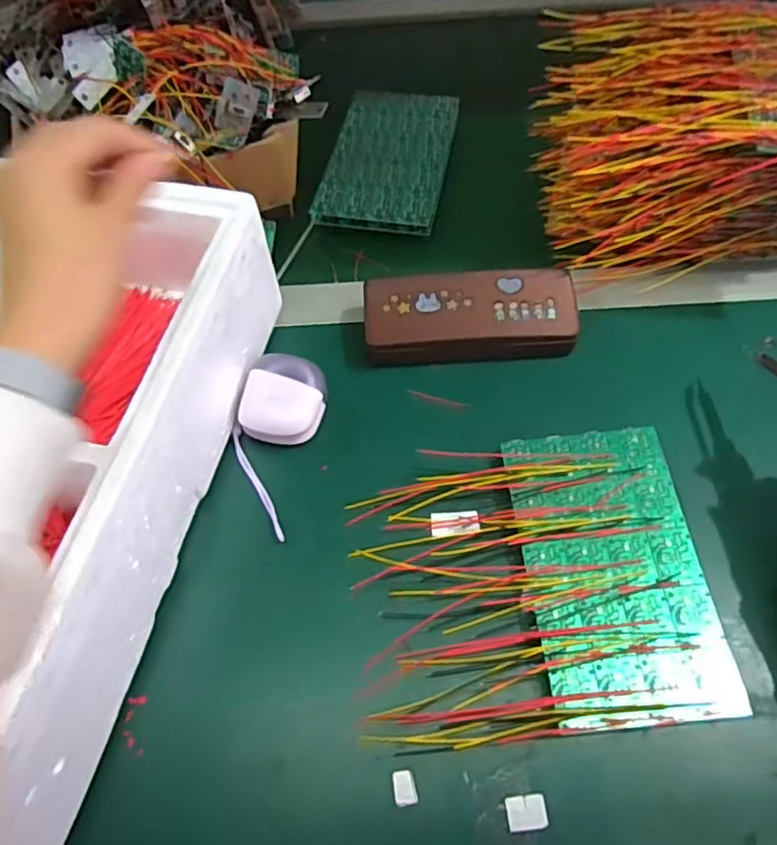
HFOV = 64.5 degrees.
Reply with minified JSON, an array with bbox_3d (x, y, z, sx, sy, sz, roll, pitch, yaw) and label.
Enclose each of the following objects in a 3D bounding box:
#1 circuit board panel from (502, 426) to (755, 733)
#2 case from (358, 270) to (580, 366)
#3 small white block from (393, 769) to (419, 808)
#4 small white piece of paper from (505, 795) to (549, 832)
[{"bbox_3d":[0.135,0.087,0.375,0.101,0.013,0.174,-6,62,0],"label":"circuit board panel"},{"bbox_3d":[0.060,-0.076,0.462,0.154,0.039,0.069,-6,61,-1],"label":"case"},{"bbox_3d":[0.009,0.194,0.327,0.012,0.004,0.017,-8,62,-1],"label":"small white block"},{"bbox_3d":[0.072,0.202,0.319,0.020,0.004,0.015,-6,62,0],"label":"small white piece of paper"}]

